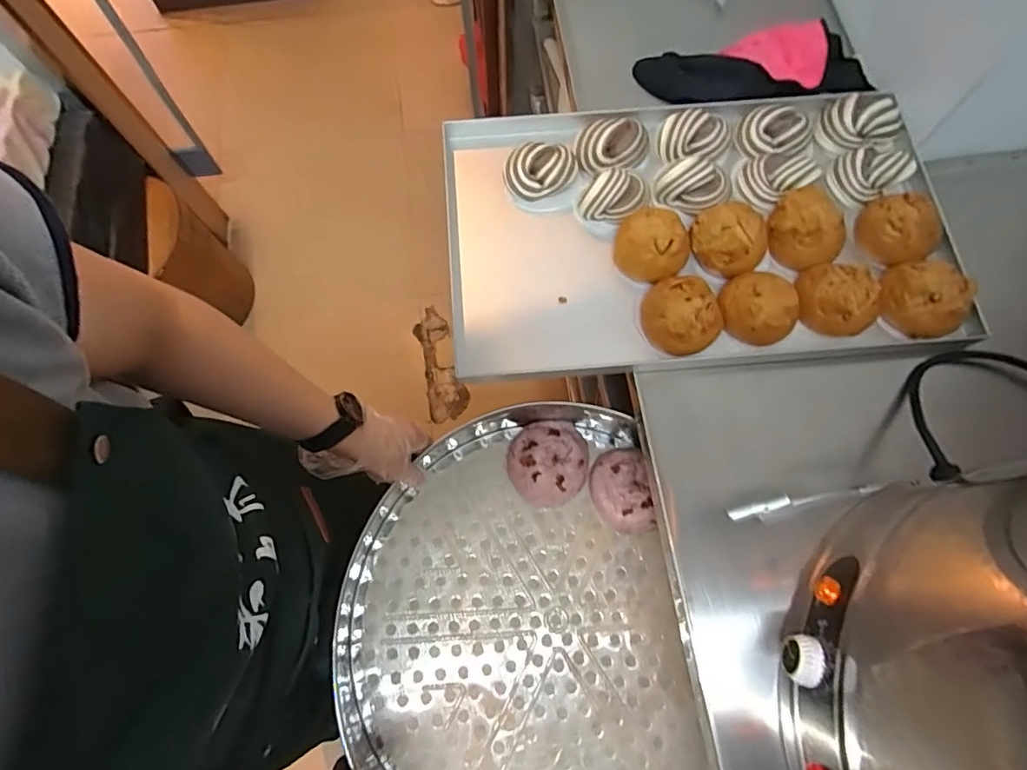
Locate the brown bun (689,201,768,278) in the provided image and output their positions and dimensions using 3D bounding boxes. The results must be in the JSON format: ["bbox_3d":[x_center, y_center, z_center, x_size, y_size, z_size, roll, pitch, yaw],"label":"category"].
[{"bbox_3d":[0.254,-0.173,0.602,0.078,0.047,0.086,-41,77,-12],"label":"brown bun"}]

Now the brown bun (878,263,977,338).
[{"bbox_3d":[0.465,-0.101,0.582,0.091,0.045,0.075,35,75,10],"label":"brown bun"}]

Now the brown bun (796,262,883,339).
[{"bbox_3d":[0.367,-0.099,0.580,0.087,0.050,0.074,24,74,7],"label":"brown bun"}]

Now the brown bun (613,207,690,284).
[{"bbox_3d":[0.164,-0.166,0.599,0.085,0.048,0.081,25,74,7],"label":"brown bun"}]

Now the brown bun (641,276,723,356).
[{"bbox_3d":[0.186,-0.081,0.570,0.082,0.043,0.091,-27,75,-9],"label":"brown bun"}]

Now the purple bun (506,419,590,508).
[{"bbox_3d":[0.047,0.100,0.682,0.103,0.038,0.115,21,73,6],"label":"purple bun"}]

